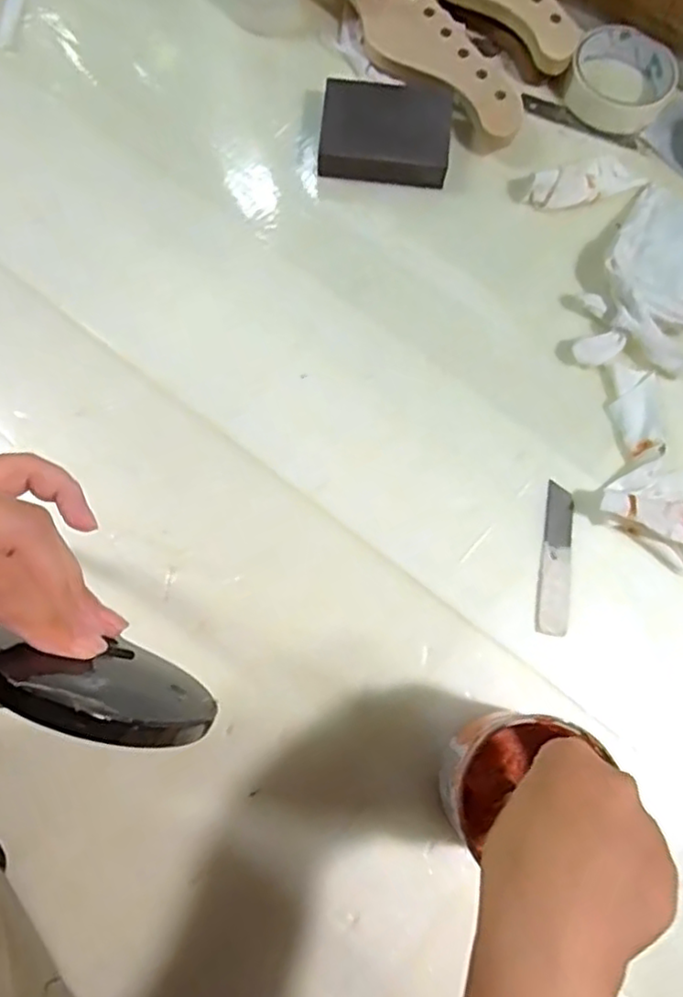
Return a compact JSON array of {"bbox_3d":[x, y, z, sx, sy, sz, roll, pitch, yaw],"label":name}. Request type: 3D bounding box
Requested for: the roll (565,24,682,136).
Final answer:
[{"bbox_3d":[0.223,-0.333,0.534,0.080,0.023,0.080,0,76,-2],"label":"roll"}]

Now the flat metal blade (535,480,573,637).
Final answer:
[{"bbox_3d":[0.142,0.039,0.445,0.021,0.004,0.101,8,75,0],"label":"flat metal blade"}]

